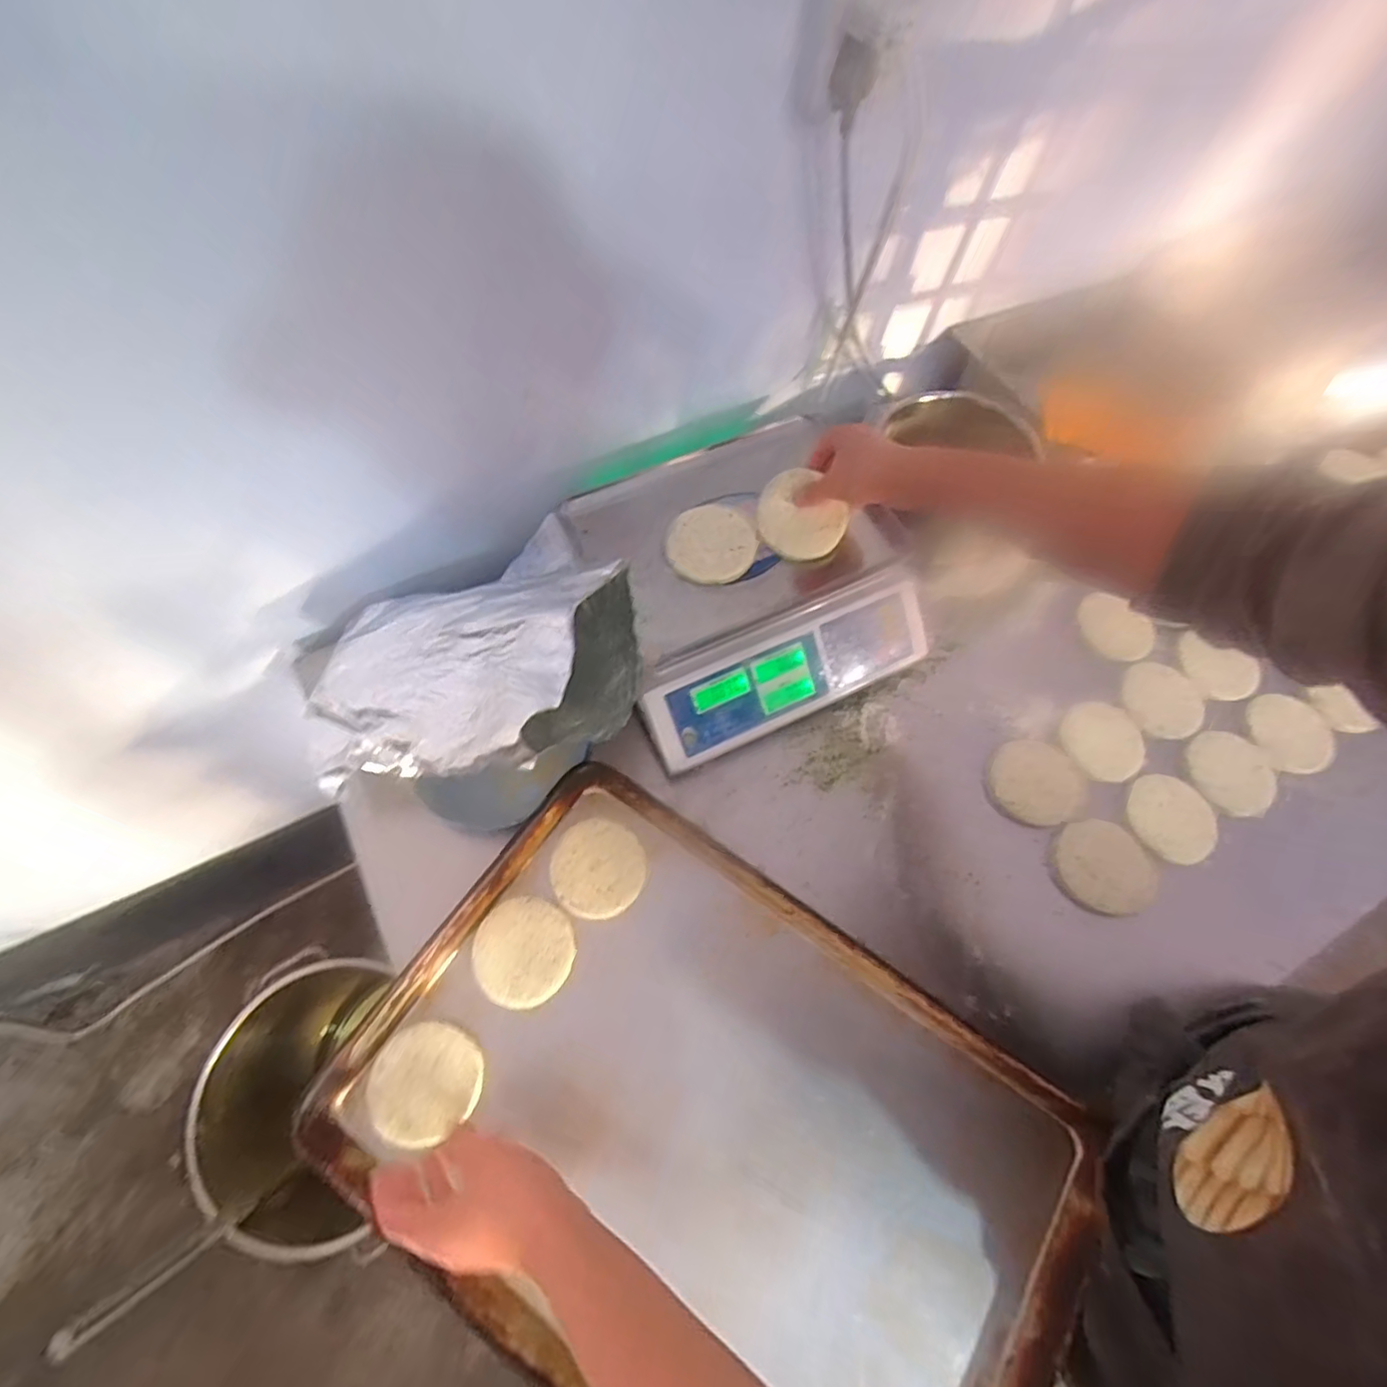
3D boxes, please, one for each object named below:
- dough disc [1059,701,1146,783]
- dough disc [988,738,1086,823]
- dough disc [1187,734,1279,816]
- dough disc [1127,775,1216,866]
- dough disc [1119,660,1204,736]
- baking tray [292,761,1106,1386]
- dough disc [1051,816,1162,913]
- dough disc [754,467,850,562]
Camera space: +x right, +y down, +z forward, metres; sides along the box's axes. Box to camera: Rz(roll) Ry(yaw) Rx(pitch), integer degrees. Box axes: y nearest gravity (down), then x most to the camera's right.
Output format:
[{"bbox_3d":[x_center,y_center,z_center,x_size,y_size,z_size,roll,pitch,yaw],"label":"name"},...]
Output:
[{"bbox_3d":[0.473,0.053,0.723,0.093,0.006,0.090,1,66,-2],"label":"dough disc"},{"bbox_3d":[0.383,0.098,0.699,0.096,0.013,0.098,1,66,-2],"label":"dough disc"},{"bbox_3d":[0.609,0.089,0.710,0.092,0.008,0.091,1,66,-2],"label":"dough disc"},{"bbox_3d":[0.518,0.133,0.678,0.084,0.013,0.092,1,66,-2],"label":"dough disc"},{"bbox_3d":[0.555,0.006,0.741,0.088,0.008,0.092,1,66,-2],"label":"dough disc"},{"bbox_3d":[0.006,0.385,0.558,0.603,0.071,0.404,33,69,11],"label":"baking tray"},{"bbox_3d":[0.433,0.183,0.659,0.099,0.014,0.090,1,66,-2],"label":"dough disc"},{"bbox_3d":[0.114,-0.186,0.674,0.095,0.011,0.082,39,97,-10],"label":"dough disc"}]

